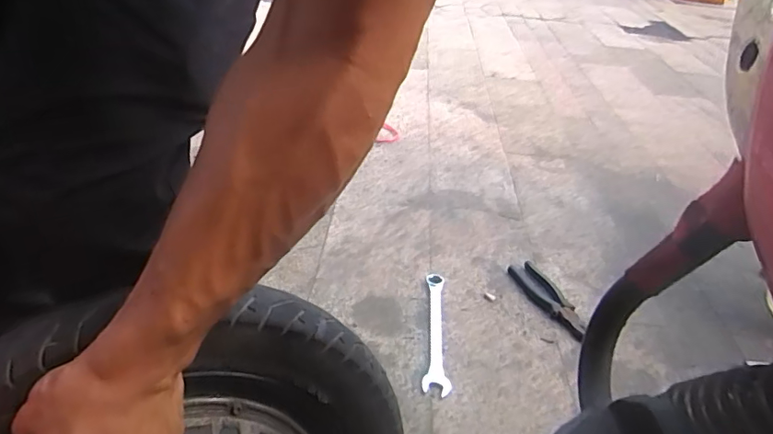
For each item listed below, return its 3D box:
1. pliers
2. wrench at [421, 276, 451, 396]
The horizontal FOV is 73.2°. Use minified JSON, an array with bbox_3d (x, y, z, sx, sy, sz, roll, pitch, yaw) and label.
[{"bbox_3d":[0.286,0.142,0.913,0.058,0.016,0.187,-10,36,-21],"label":"pliers"},{"bbox_3d":[0.076,0.176,0.831,0.039,0.010,0.251,5,34,-1],"label":"wrench"}]

